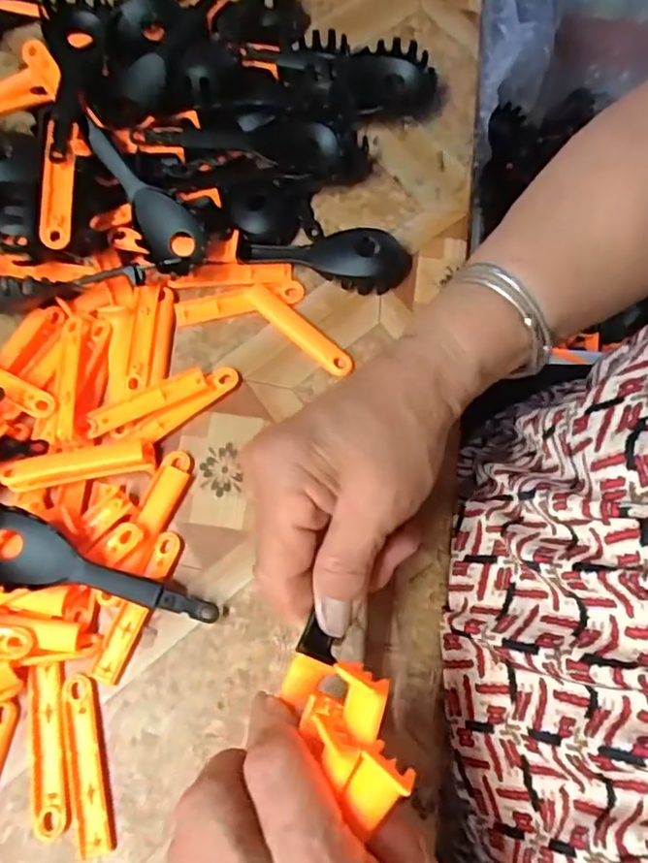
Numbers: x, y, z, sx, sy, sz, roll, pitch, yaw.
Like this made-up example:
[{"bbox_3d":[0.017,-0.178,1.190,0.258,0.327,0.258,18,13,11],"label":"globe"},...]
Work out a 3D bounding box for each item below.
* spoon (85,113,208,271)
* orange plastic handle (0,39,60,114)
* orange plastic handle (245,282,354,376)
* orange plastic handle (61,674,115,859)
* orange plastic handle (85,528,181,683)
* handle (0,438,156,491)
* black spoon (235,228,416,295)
[{"bbox_3d":[-0.103,-0.133,0.351,0.032,0.020,0.104,-36,89,-12],"label":"spoon"},{"bbox_3d":[-0.200,-0.202,0.373,0.091,0.013,0.034,-19,68,11],"label":"orange plastic handle"},{"bbox_3d":[-0.015,-0.059,0.357,0.077,0.004,0.014,41,89,9],"label":"orange plastic handle"},{"bbox_3d":[-0.110,0.152,0.285,0.015,0.004,0.074,-16,68,-5],"label":"orange plastic handle"},{"bbox_3d":[-0.093,0.086,0.309,0.015,0.005,0.076,21,70,10],"label":"orange plastic handle"},{"bbox_3d":[-0.130,0.017,0.327,0.077,0.006,0.018,-9,68,-2],"label":"handle"},{"bbox_3d":[0.002,-0.100,0.365,0.098,0.017,0.037,-4,68,0],"label":"black spoon"}]

